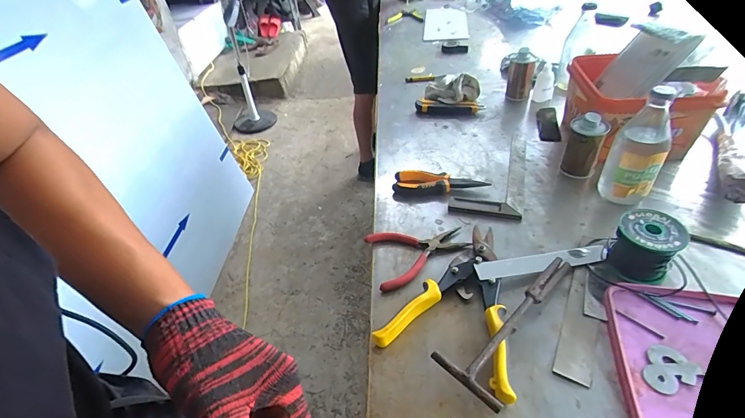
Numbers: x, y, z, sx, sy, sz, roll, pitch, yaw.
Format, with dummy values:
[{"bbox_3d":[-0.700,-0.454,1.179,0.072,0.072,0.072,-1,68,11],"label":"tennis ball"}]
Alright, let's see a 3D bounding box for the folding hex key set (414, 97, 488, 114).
[{"bbox_3d":[0.171,-0.225,0.835,0.148,0.030,0.031,0,42,8],"label":"folding hex key set"}]

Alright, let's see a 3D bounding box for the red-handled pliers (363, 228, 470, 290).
[{"bbox_3d":[0.065,0.055,0.542,0.140,0.012,0.102,-15,42,-9],"label":"red-handled pliers"}]

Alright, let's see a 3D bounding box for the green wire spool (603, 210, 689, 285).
[{"bbox_3d":[0.338,0.047,0.469,0.069,0.064,0.071,27,52,32],"label":"green wire spool"}]

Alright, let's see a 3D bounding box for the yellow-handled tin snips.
[{"bbox_3d":[0.115,0.106,0.470,0.149,0.027,0.218,14,46,22],"label":"yellow-handled tin snips"}]

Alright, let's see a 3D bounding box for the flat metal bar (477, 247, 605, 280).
[{"bbox_3d":[0.224,0.071,0.498,0.180,0.007,0.026,-6,49,-8],"label":"flat metal bar"}]

